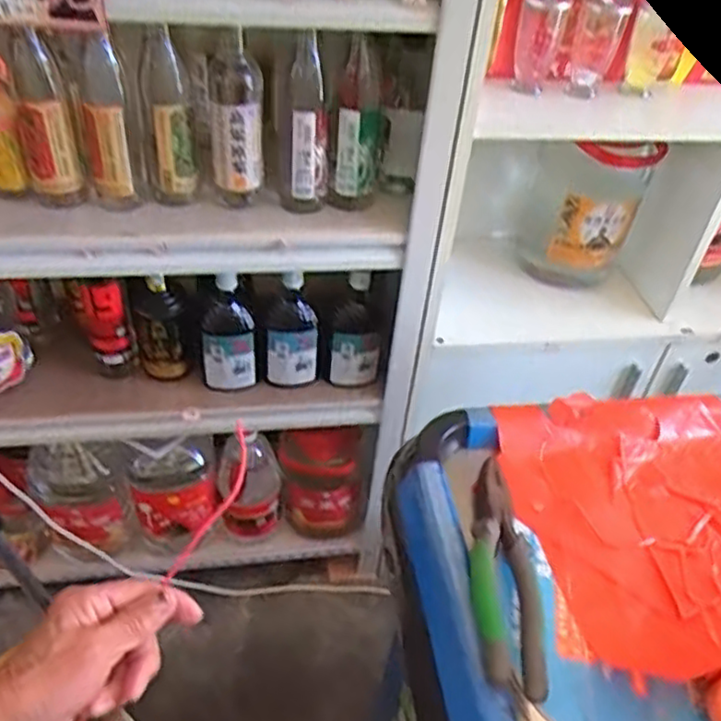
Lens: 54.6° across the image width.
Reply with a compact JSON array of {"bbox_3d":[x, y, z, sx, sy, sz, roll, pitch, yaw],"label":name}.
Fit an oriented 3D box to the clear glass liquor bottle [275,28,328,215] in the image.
[{"bbox_3d":[-0.070,-0.277,0.850,0.063,0.214,0.053,3,42,-5],"label":"clear glass liquor bottle"}]

